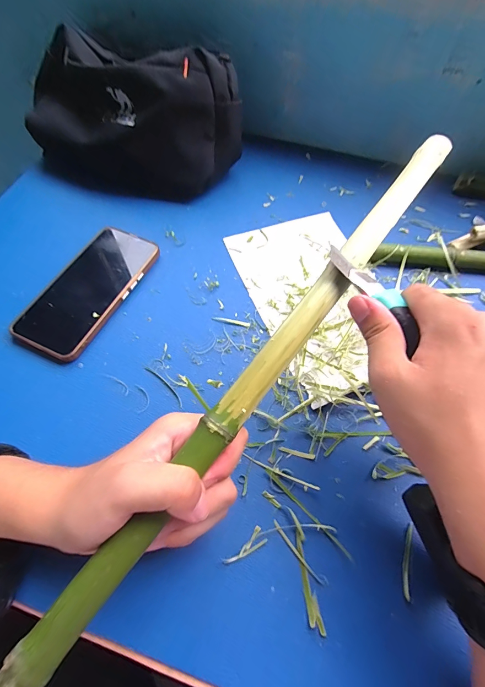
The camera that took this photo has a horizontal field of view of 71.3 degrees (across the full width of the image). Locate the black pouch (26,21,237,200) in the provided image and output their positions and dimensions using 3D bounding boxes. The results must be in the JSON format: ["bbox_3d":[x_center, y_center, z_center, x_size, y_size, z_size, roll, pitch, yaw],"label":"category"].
[{"bbox_3d":[-0.155,-0.276,0.420,0.291,0.124,0.130,19,62,9],"label":"black pouch"}]

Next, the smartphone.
[{"bbox_3d":[-0.160,-0.057,0.355,0.075,0.014,0.158,23,63,11],"label":"smartphone"}]

